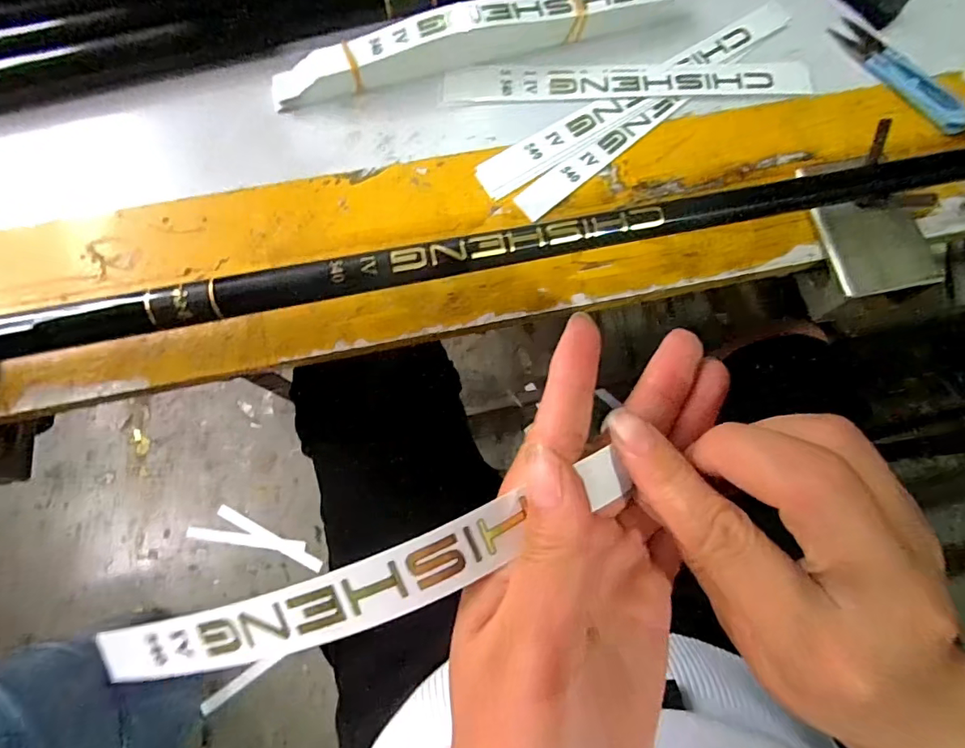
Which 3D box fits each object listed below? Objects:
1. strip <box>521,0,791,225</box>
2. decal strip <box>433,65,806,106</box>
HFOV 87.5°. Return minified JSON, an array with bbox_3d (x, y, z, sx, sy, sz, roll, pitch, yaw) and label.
[{"bbox_3d":[0.107,-0.170,0.313,0.221,0.004,0.028,-40,80,-9],"label":"strip"},{"bbox_3d":[0.090,-0.184,0.318,0.227,0.006,0.026,-1,77,-1],"label":"decal strip"}]

